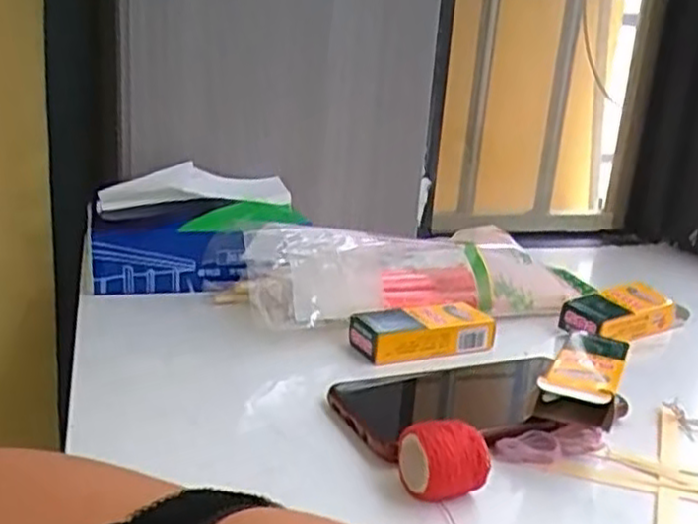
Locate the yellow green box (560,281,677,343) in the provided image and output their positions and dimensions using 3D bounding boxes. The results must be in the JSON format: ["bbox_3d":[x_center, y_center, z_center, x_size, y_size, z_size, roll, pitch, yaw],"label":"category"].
[{"bbox_3d":[0.213,0.040,0.575,0.114,0.027,0.043,-9,22,-38],"label":"yellow green box"}]

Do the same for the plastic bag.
[{"bbox_3d":[0.057,0.005,0.575,0.263,0.071,0.090,-4,19,-26],"label":"plastic bag"}]

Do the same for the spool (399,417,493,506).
[{"bbox_3d":[0.045,0.091,0.341,0.036,0.033,0.030,-2,18,-19],"label":"spool"}]

